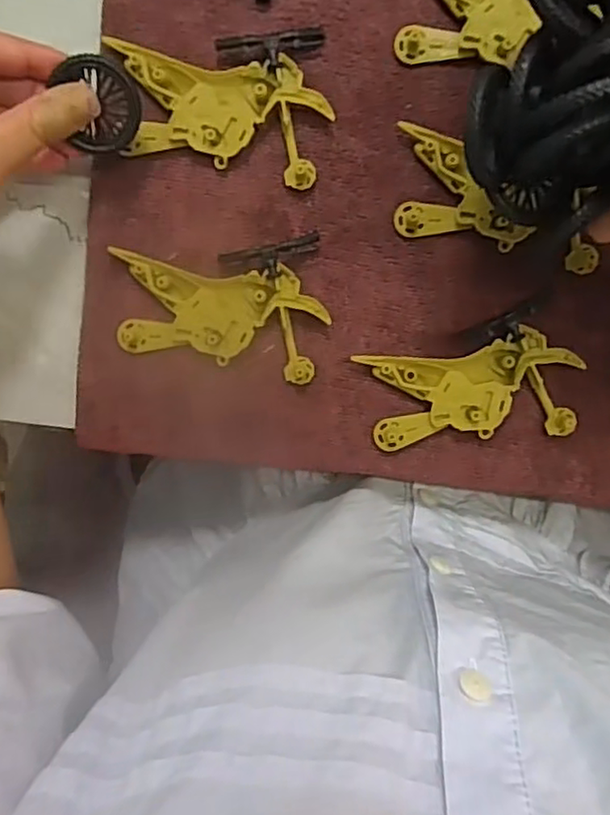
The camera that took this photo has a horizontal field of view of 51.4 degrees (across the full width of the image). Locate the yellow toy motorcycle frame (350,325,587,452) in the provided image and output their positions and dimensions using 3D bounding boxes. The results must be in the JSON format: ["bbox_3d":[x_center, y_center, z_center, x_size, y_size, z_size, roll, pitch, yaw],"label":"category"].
[{"bbox_3d":[0.081,-0.008,0.311,0.097,0.007,0.050,-6,99,3],"label":"yellow toy motorcycle frame"}]

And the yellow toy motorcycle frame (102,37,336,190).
[{"bbox_3d":[-0.041,-0.137,0.295,0.099,0.009,0.050,11,99,0],"label":"yellow toy motorcycle frame"}]

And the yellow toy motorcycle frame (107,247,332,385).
[{"bbox_3d":[-0.041,-0.045,0.309,0.098,0.009,0.049,11,99,0],"label":"yellow toy motorcycle frame"}]

